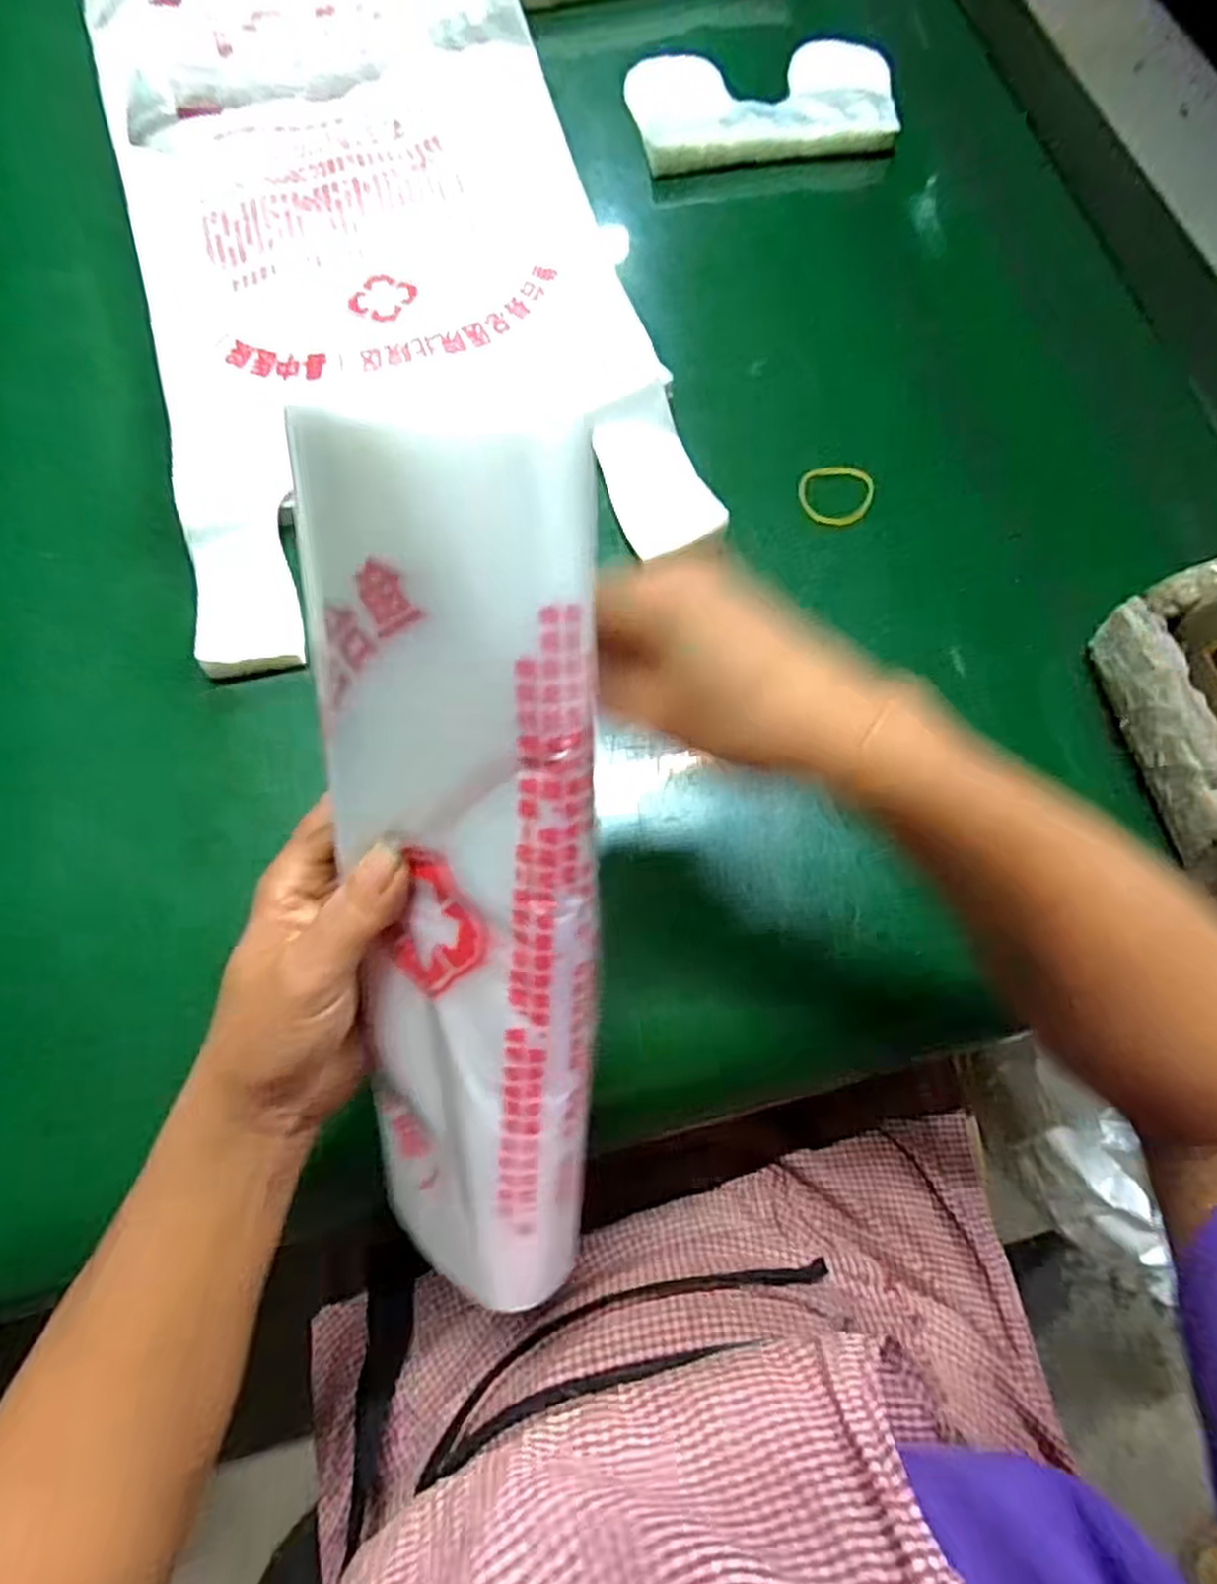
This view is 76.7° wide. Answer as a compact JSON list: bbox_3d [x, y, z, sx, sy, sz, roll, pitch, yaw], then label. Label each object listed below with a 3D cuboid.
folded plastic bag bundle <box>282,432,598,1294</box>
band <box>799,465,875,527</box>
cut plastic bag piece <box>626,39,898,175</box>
[{"bbox_3d":[-0.046,0.040,0.248,0.083,0.036,0.287,1,110,0],"label":"folded plastic bag bundle"},{"bbox_3d":[0.143,-0.186,0.482,0.046,0.006,0.039,-10,87,1],"label":"band"},{"bbox_3d":[0.113,-0.517,0.576,0.187,0.030,0.121,-8,71,-3],"label":"cut plastic bag piece"}]

